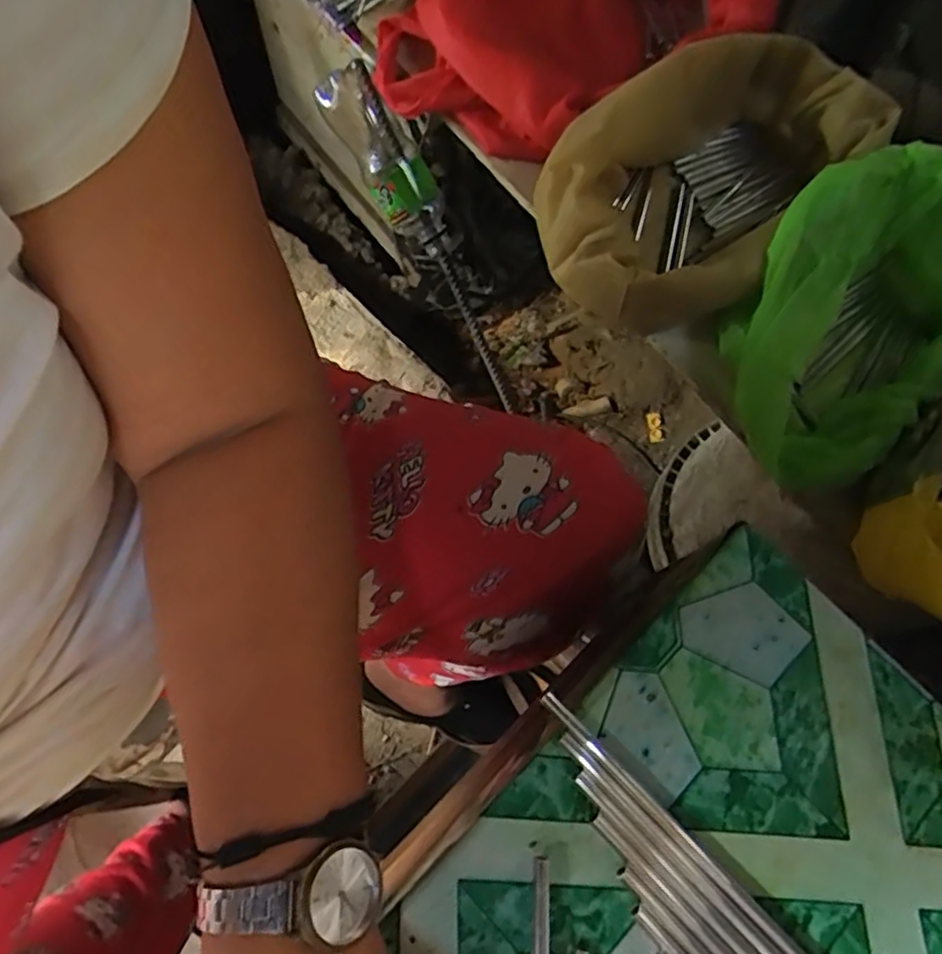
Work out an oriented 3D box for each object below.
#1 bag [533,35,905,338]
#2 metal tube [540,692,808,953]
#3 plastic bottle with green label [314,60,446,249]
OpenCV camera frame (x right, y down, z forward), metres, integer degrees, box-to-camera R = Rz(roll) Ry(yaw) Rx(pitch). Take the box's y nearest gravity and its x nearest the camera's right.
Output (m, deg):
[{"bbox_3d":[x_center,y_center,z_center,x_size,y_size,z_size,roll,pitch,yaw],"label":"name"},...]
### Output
[{"bbox_3d":[0.174,-0.230,0.488,0.263,0.114,0.171,-42,78,-14],"label":"bag"},{"bbox_3d":[0.103,0.162,0.248,0.008,0.007,0.200,-43,78,-14],"label":"metal tube"},{"bbox_3d":[-0.078,-0.289,0.576,0.060,0.051,0.163,-36,103,-12],"label":"plastic bottle with green label"}]

